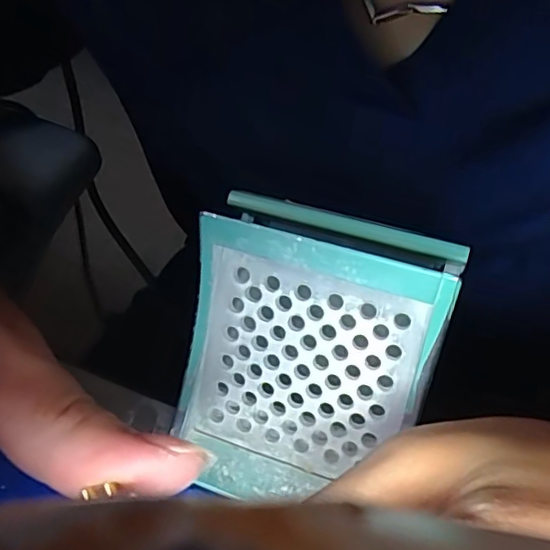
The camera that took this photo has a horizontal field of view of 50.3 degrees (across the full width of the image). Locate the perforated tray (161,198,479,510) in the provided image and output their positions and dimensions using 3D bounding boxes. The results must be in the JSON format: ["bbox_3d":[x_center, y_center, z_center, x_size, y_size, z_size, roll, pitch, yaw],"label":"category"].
[{"bbox_3d":[0.010,0.026,0.184,0.072,0.098,0.023,15,23,14],"label":"perforated tray"}]

